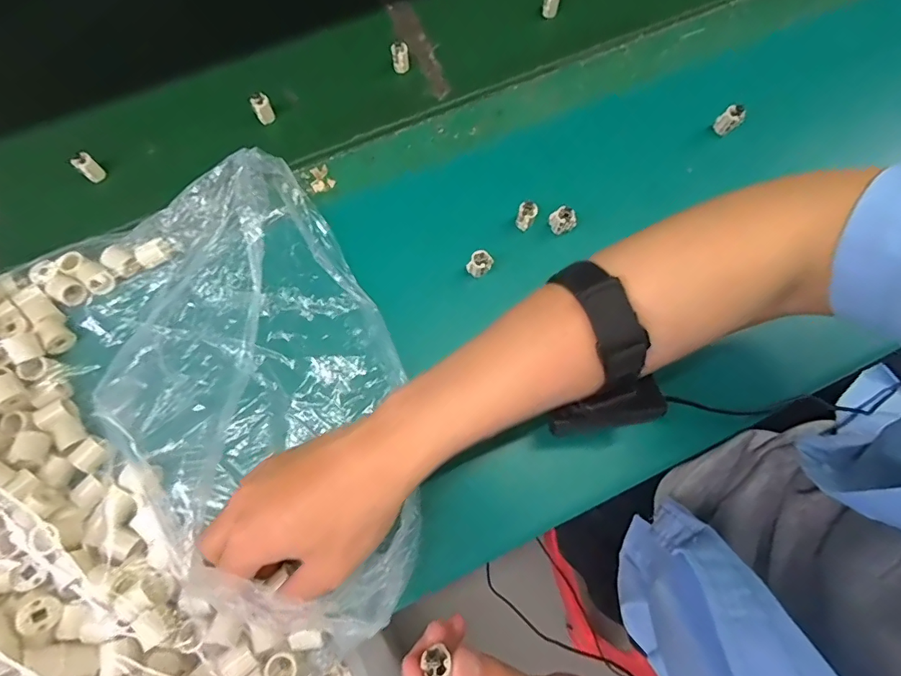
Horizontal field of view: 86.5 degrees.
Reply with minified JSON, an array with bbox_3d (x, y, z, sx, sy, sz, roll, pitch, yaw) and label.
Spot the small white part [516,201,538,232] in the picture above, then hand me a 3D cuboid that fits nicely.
[{"bbox_3d":[0.060,-0.098,0.381,0.014,0.019,0.015,0,72,0],"label":"small white part"}]

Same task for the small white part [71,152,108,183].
[{"bbox_3d":[-0.305,-0.143,0.406,0.012,0.023,0.015,37,76,11],"label":"small white part"}]

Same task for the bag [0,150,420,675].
[{"bbox_3d":[-0.231,0.088,0.303,0.413,0.071,0.334,-30,74,-9],"label":"bag"}]

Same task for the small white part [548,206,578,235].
[{"bbox_3d":[0.090,-0.095,0.383,0.014,0.023,0.018,-32,75,-9],"label":"small white part"}]

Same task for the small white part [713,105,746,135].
[{"bbox_3d":[0.241,-0.189,0.414,0.018,0.027,0.007,40,77,12],"label":"small white part"}]

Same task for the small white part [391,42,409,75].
[{"bbox_3d":[-0.046,-0.259,0.443,0.016,0.021,0.013,-10,72,-3],"label":"small white part"}]

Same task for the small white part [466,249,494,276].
[{"bbox_3d":[0.023,-0.057,0.369,0.017,0.016,0.014,26,74,8],"label":"small white part"}]

